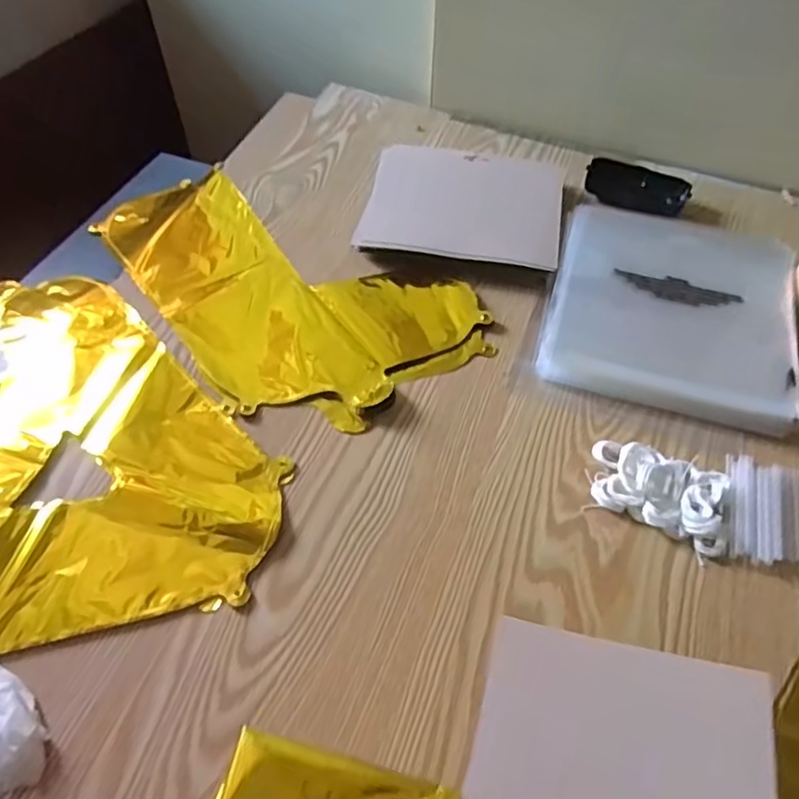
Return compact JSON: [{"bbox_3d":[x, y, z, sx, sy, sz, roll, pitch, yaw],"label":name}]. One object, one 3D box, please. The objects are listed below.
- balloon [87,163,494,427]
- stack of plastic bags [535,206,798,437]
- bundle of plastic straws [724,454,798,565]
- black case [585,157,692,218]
[{"bbox_3d":[-0.134,-0.129,0.631,0.229,0.010,0.412,-36,62,-25],"label":"balloon"},{"bbox_3d":[0.250,-0.087,0.594,0.208,0.030,0.225,15,54,10],"label":"stack of plastic bags"},{"bbox_3d":[0.277,0.082,0.477,0.068,0.013,0.090,19,55,12],"label":"bundle of plastic straws"},{"bbox_3d":[0.268,-0.240,0.722,0.110,0.022,0.049,19,55,12],"label":"black case"}]

